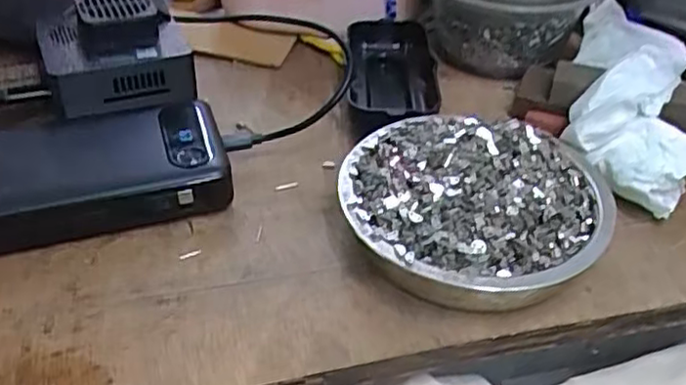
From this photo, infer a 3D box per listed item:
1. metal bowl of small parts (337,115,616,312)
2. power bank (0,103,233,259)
[{"bbox_3d":[0.062,0.008,0.324,0.122,0.030,0.107,0,43,-3],"label":"metal bowl of small parts"},{"bbox_3d":[-0.135,-0.010,0.333,0.151,0.031,0.069,-11,45,-14],"label":"power bank"}]

